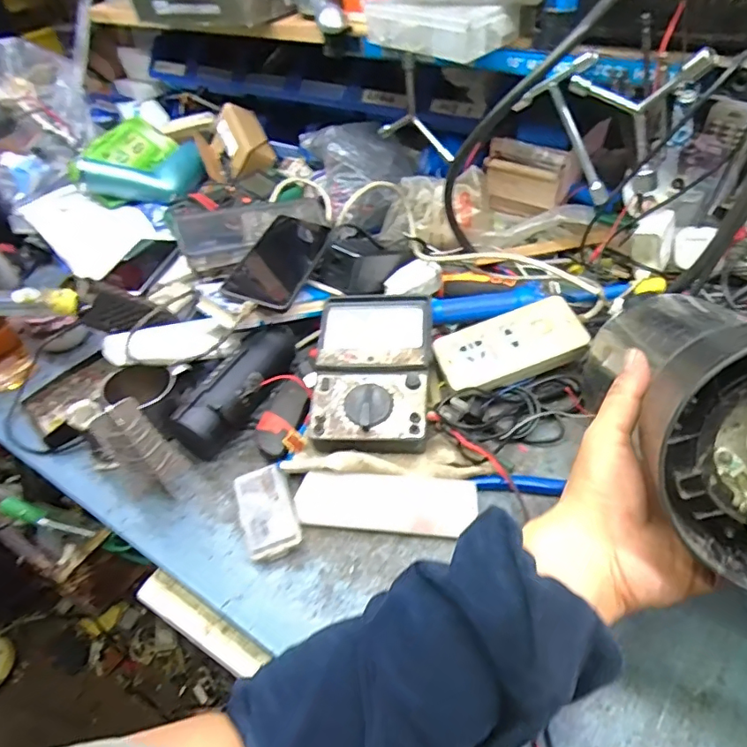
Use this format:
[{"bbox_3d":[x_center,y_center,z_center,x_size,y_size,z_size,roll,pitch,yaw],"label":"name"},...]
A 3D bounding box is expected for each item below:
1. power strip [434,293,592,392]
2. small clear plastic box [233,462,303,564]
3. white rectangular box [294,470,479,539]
[{"bbox_3d":[0.139,-0.031,0.542,0.144,0.034,0.071,-15,46,-8],"label":"power strip"},{"bbox_3d":[-0.094,0.122,0.461,0.048,0.023,0.079,-21,47,-14],"label":"small clear plastic box"},{"bbox_3d":[0.012,0.109,0.455,0.151,0.013,0.049,2,46,8],"label":"white rectangular box"}]

